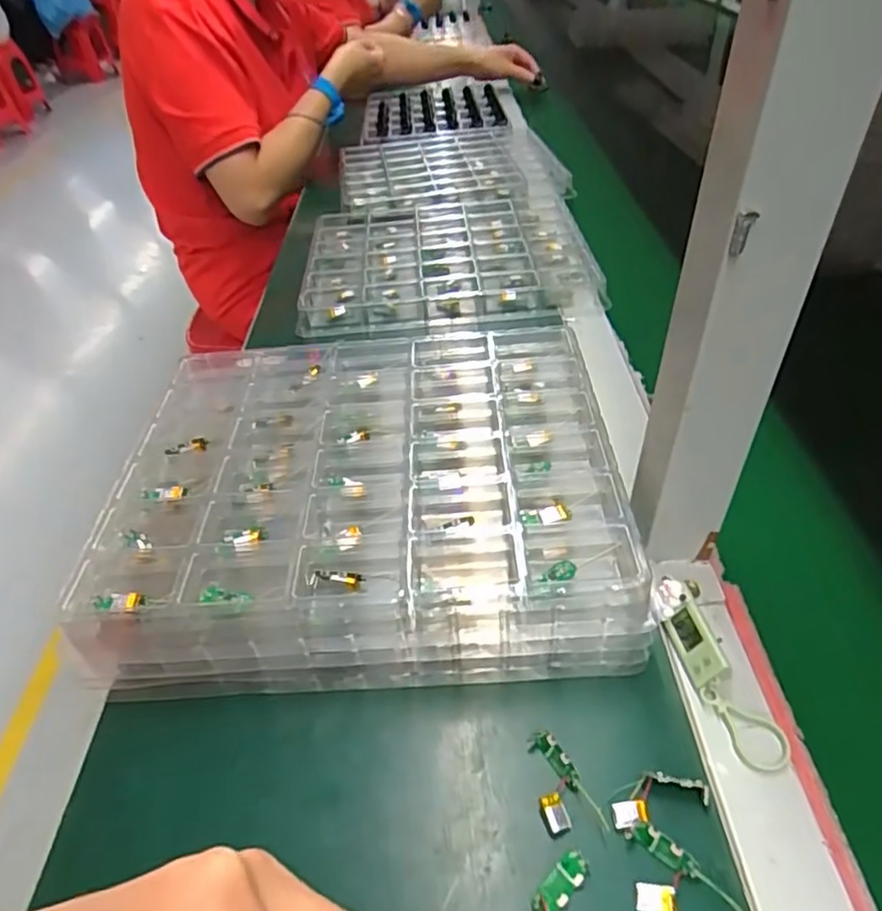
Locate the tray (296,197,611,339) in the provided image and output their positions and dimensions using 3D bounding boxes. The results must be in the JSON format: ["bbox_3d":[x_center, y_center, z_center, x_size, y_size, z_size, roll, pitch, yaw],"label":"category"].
[{"bbox_3d":[0.005,-0.216,0.699,0.292,0.032,0.245,-4,42,1],"label":"tray"}]

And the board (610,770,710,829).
[{"bbox_3d":[0.096,0.152,0.289,0.043,0.008,0.019,-10,42,-7],"label":"board"}]

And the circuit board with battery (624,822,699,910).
[{"bbox_3d":[0.092,0.172,0.269,0.025,0.008,0.033,-1,42,4],"label":"circuit board with battery"}]

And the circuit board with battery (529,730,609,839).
[{"bbox_3d":[0.052,0.151,0.296,0.023,0.005,0.047,-20,44,-16],"label":"circuit board with battery"}]

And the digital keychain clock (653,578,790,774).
[{"bbox_3d":[0.141,0.106,0.329,0.032,0.017,0.100,-9,42,-5],"label":"digital keychain clock"}]

